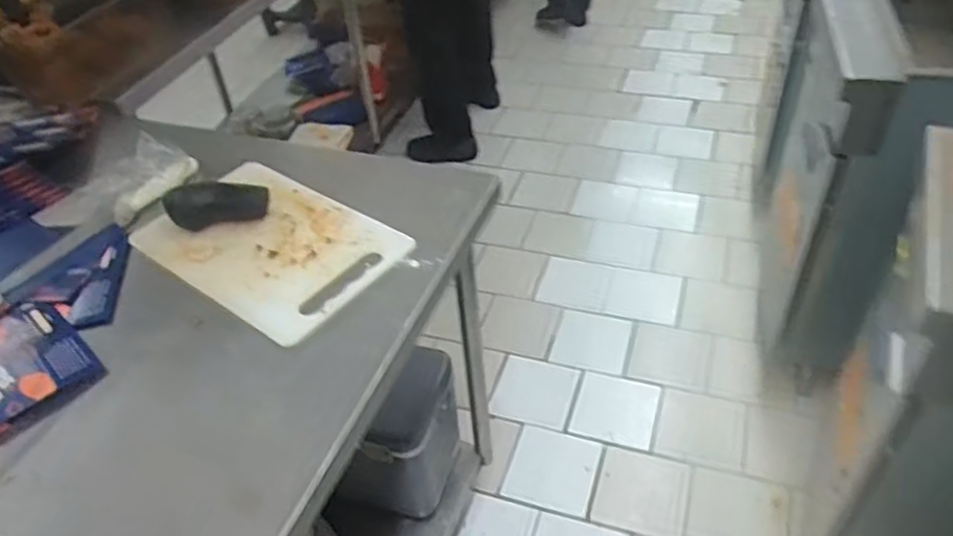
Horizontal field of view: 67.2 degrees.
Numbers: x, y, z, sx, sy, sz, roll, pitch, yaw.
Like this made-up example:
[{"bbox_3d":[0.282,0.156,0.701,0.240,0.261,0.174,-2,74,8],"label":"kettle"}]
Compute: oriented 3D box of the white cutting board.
[{"bbox_3d":[-0.283,-0.039,0.966,0.334,0.020,0.225,25,52,27],"label":"white cutting board"}]

